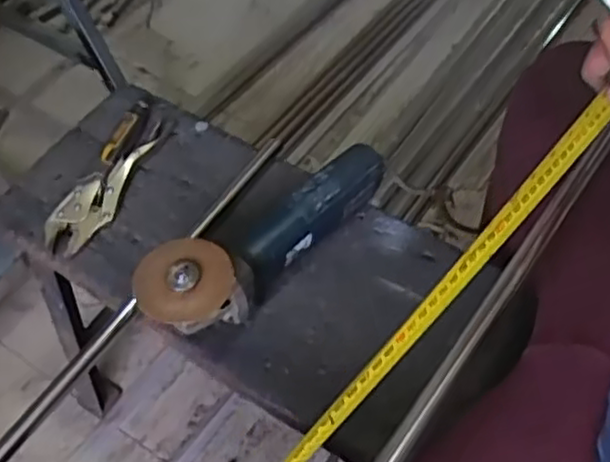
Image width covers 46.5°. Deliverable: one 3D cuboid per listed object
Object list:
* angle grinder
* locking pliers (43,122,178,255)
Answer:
[{"bbox_3d":[-0.032,0.008,0.708,0.292,0.080,0.085,-33,61,-19],"label":"angle grinder"},{"bbox_3d":[-0.224,-0.057,0.813,0.056,0.024,0.200,26,60,18],"label":"locking pliers"}]

